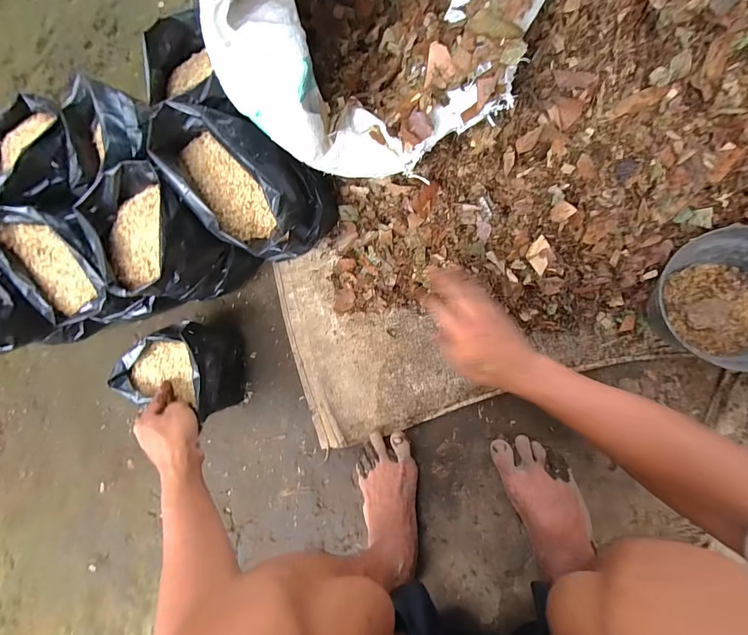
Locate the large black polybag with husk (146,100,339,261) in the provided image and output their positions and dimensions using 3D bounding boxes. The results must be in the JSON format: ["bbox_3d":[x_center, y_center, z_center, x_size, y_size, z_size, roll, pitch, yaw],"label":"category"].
[{"bbox_3d":[-0.171,-0.177,0.524,0.177,0.186,0.154,28,89,11],"label":"large black polybag with husk"}]

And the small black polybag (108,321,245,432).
[{"bbox_3d":[-0.297,0.072,0.585,0.157,0.117,0.118,7,86,8],"label":"small black polybag"}]

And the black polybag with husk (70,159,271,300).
[{"bbox_3d":[-0.305,-0.112,0.569,0.142,0.211,0.163,-40,79,4],"label":"black polybag with husk"}]

